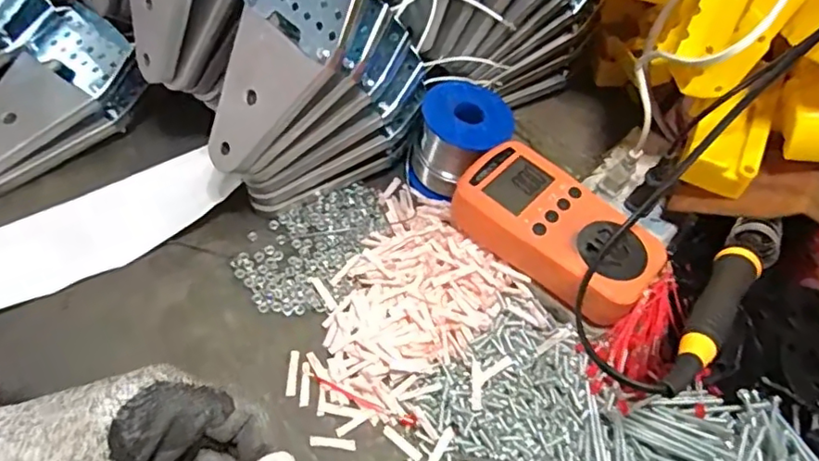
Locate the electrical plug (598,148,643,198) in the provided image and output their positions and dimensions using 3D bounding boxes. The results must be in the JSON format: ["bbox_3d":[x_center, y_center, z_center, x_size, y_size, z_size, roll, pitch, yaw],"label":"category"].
[{"bbox_3d":[0.150,-0.042,0.412,0.010,0.040,0.017,-20,60,-41],"label":"electrical plug"}]

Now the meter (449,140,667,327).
[{"bbox_3d":[0.089,0.005,0.377,0.129,0.046,0.068,41,60,18],"label":"meter"}]

